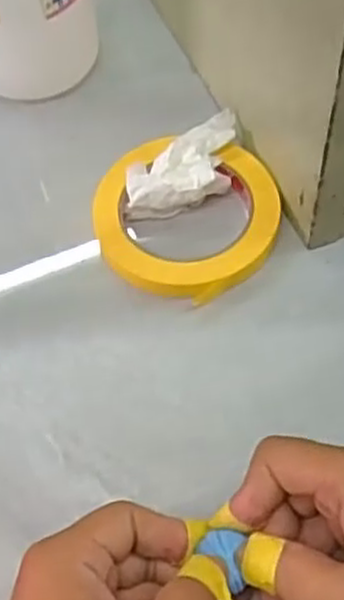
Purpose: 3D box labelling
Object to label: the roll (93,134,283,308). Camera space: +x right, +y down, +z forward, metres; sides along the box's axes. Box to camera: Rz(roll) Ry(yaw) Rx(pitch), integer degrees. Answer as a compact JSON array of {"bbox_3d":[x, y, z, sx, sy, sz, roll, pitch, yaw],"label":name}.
[{"bbox_3d":[0.009,-0.050,0.465,0.108,0.014,0.103,-1,60,3],"label":"roll"}]

